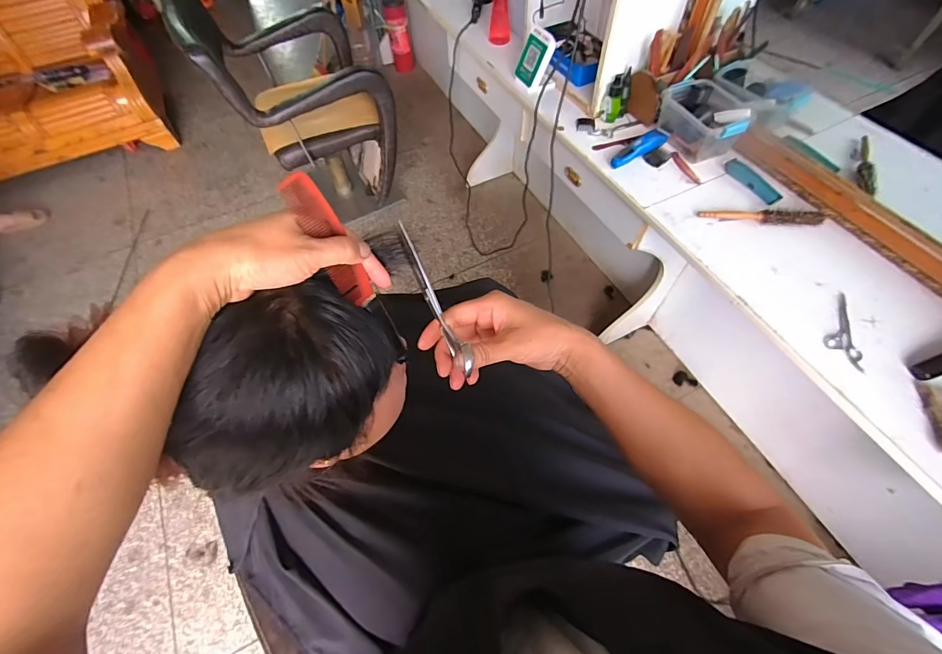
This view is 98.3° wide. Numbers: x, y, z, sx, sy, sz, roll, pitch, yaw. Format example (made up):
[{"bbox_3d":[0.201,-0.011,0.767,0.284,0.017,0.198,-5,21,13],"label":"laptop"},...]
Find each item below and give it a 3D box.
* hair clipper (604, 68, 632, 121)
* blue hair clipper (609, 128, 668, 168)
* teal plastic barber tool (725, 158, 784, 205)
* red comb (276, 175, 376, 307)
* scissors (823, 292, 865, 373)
[{"bbox_3d":[0.382,-0.601,1.068,0.067,0.107,0.043,-35,64,-18],"label":"hair clipper"},{"bbox_3d":[0.414,-0.446,1.016,0.159,0.032,0.050,-23,61,-11],"label":"blue hair clipper"},{"bbox_3d":[0.654,-0.340,0.948,0.033,0.022,0.152,-22,61,-10],"label":"teal plastic barber tool"},{"bbox_3d":[-0.101,-0.059,0.300,0.026,0.111,0.008,-32,45,-15],"label":"red comb"},{"bbox_3d":[0.685,0.001,0.760,0.057,0.008,0.164,8,60,8],"label":"scissors"}]

